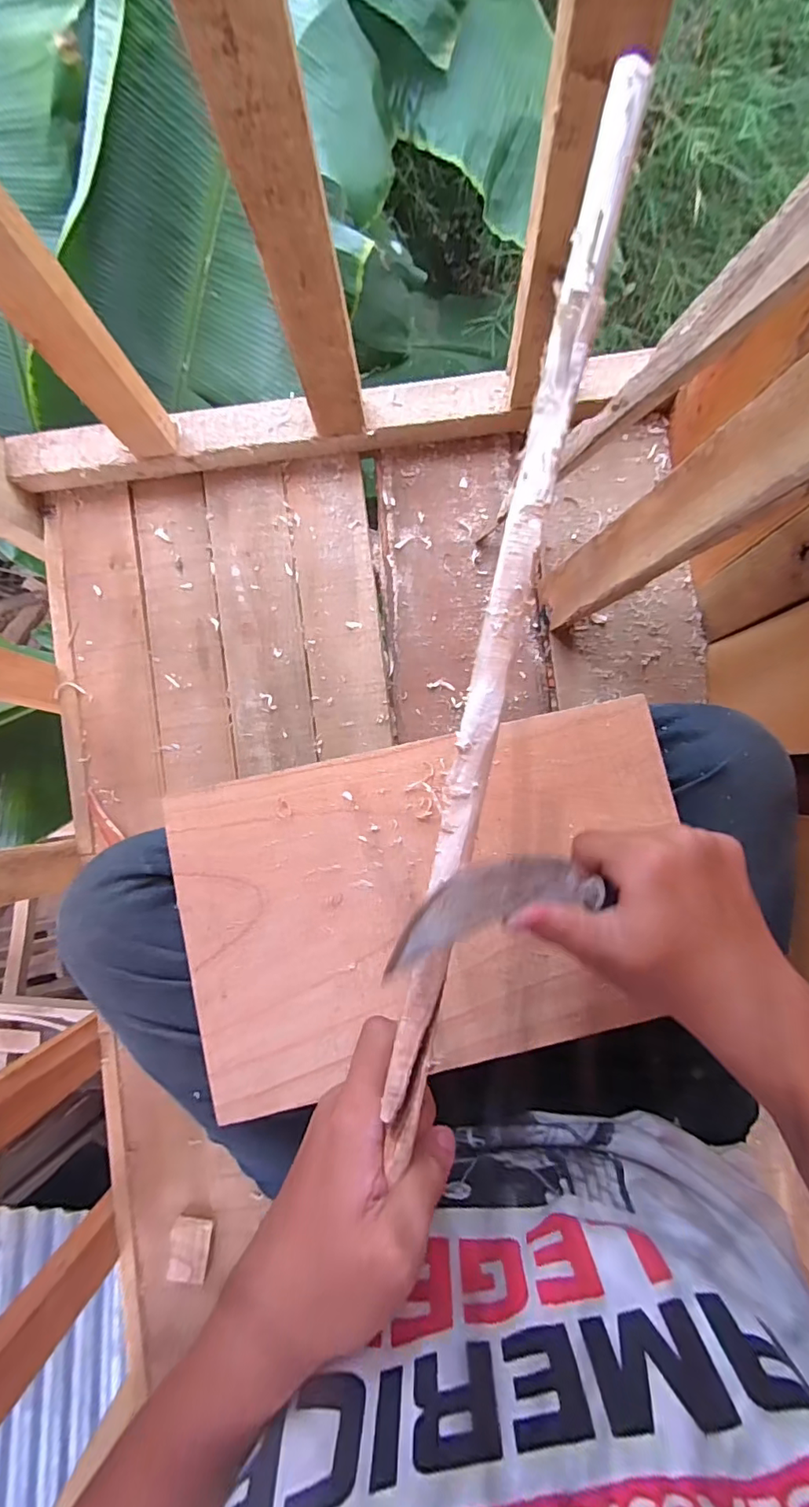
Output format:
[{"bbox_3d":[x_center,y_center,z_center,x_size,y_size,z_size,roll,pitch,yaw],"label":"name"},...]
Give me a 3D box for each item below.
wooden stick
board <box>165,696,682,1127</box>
[{"bbox_3d":[0.039,-0.043,0.214,0.018,0.014,0.429,12,94,4],"label":"wooden stick"},{"bbox_3d":[0.022,0.094,0.345,0.319,0.008,0.203,-12,84,-3],"label":"board"}]

